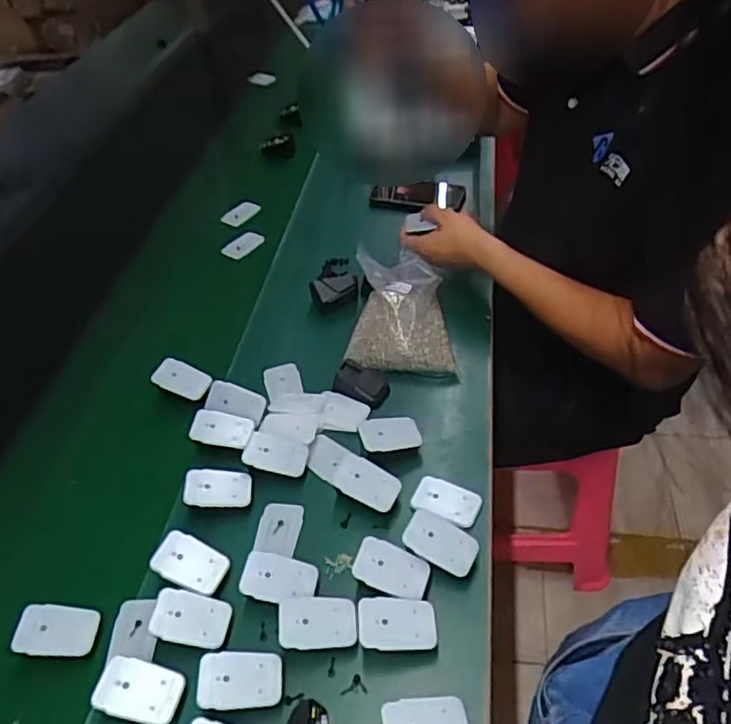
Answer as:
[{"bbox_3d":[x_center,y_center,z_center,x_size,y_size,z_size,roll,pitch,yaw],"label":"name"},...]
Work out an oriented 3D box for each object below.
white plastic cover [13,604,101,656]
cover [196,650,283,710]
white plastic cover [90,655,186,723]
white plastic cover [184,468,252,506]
[{"bbox_3d":[-0.294,0.256,0.586,0.069,0.004,0.044,12,54,-17],"label":"white plastic cover"},{"bbox_3d":[-0.109,0.277,0.535,0.070,0.008,0.046,5,44,-11],"label":"cover"},{"bbox_3d":[-0.197,0.286,0.534,0.070,0.004,0.045,17,53,-1],"label":"white plastic cover"},{"bbox_3d":[-0.162,0.138,0.675,0.071,0.004,0.044,4,51,-11],"label":"white plastic cover"}]

